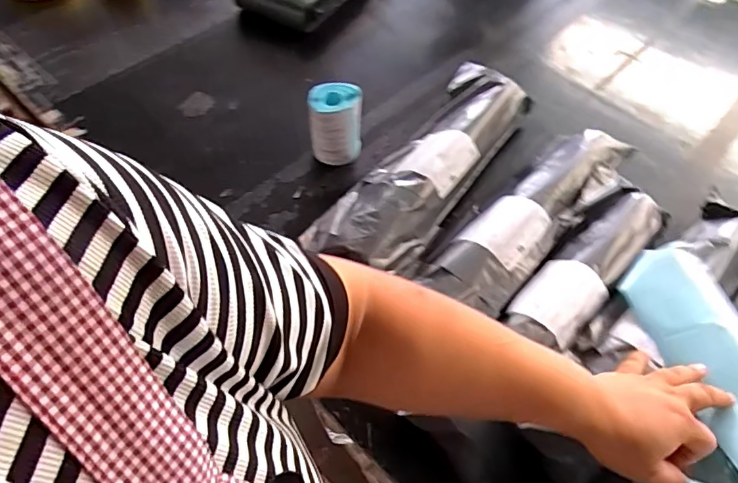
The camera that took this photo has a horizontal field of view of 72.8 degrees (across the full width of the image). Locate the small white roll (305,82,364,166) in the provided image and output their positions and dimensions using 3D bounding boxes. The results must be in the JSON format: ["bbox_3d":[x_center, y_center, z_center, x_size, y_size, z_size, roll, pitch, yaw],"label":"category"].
[{"bbox_3d":[-0.047,-0.163,0.709,0.070,0.108,0.055,3,56,-2],"label":"small white roll"}]

